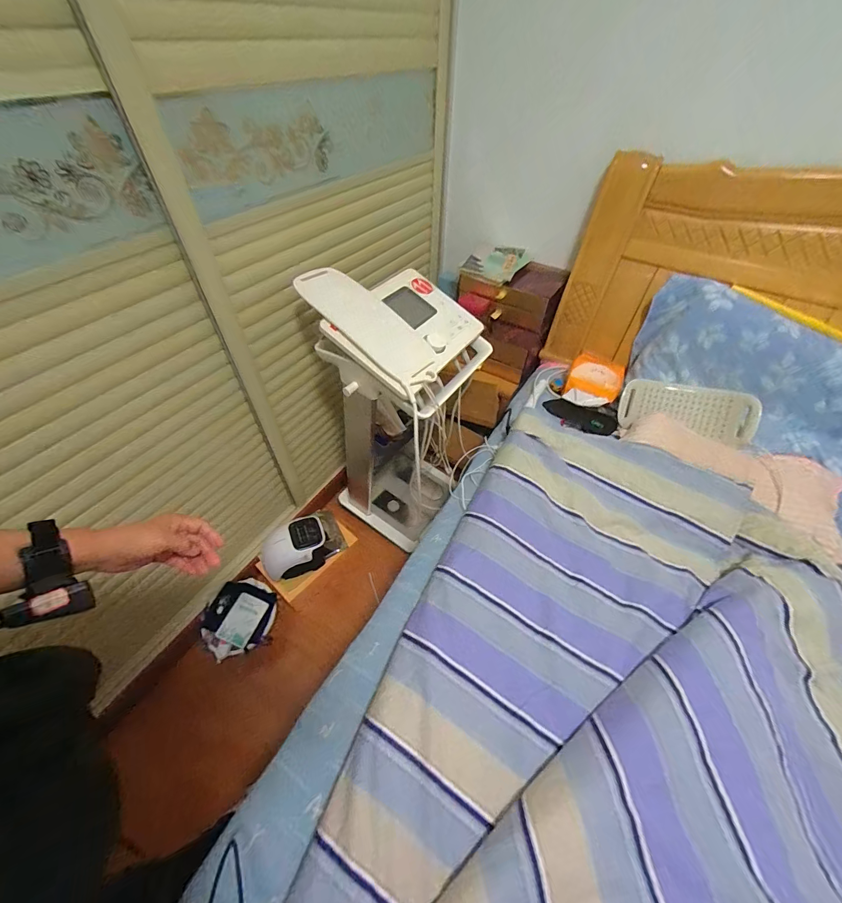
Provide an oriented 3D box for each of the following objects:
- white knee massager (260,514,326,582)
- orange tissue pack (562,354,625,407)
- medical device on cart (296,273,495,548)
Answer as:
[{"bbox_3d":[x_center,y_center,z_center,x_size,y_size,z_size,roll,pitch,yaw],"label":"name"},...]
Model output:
[{"bbox_3d":[-0.401,0.304,1.178,0.198,0.139,0.146,-14,51,-13],"label":"white knee massager"},{"bbox_3d":[0.537,-0.226,1.146,0.153,0.052,0.237,23,53,18],"label":"orange tissue pack"},{"bbox_3d":[-0.069,-0.087,1.176,0.384,0.845,0.347,28,55,21],"label":"medical device on cart"}]

